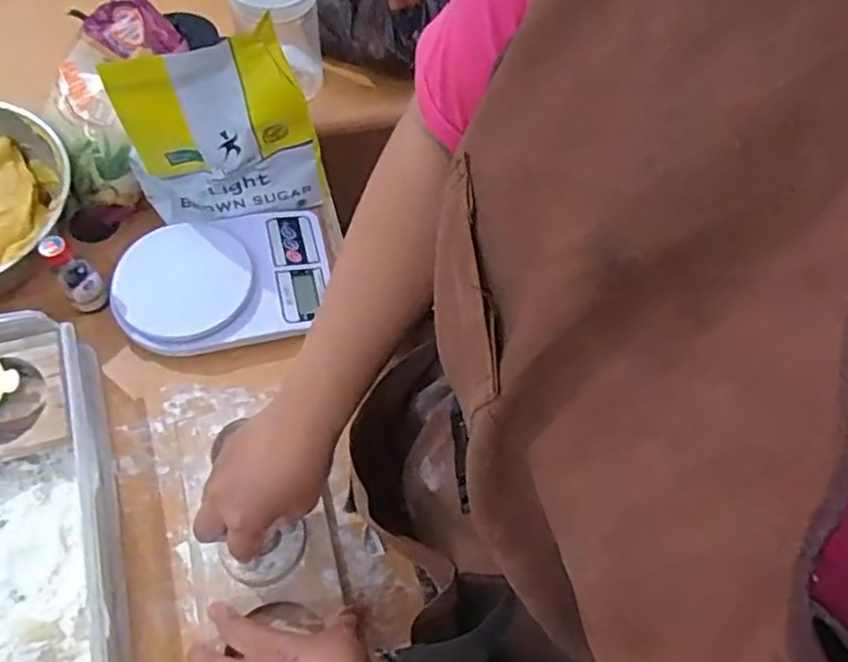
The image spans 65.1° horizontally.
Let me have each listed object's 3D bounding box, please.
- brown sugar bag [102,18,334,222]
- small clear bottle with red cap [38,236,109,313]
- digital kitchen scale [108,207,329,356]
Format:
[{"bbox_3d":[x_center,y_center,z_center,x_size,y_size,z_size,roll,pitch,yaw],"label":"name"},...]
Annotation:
[{"bbox_3d":[-0.183,-0.170,0.612,0.168,0.201,0.051,-18,62,-13],"label":"brown sugar bag"},{"bbox_3d":[-0.314,-0.048,0.599,0.032,0.091,0.034,2,61,-3],"label":"small clear bottle with red cap"},{"bbox_3d":[-0.189,-0.050,0.631,0.194,0.029,0.137,-14,63,-12],"label":"digital kitchen scale"}]

